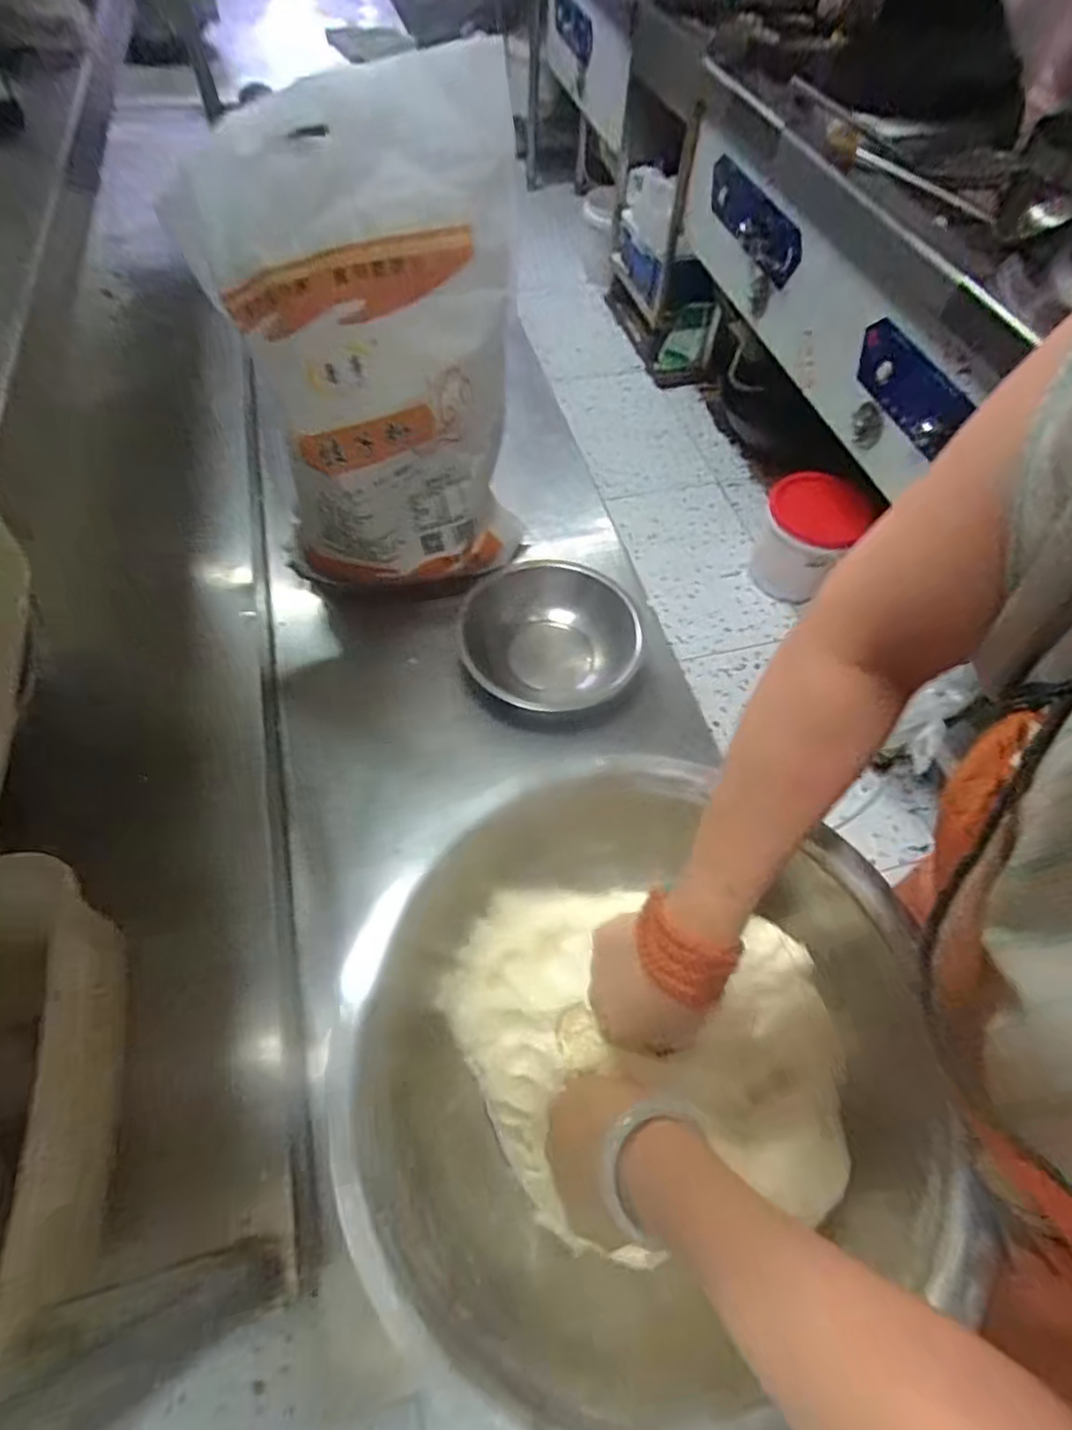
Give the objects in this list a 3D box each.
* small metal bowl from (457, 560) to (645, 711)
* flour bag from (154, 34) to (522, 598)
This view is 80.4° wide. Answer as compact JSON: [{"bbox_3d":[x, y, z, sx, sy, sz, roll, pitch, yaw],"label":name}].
[{"bbox_3d":[0.012,-0.072,0.661,0.175,0.058,0.178,1,59,-2],"label":"small metal bowl"},{"bbox_3d":[-0.144,-0.314,0.579,0.229,0.394,0.195,-13,60,-11],"label":"flour bag"}]

